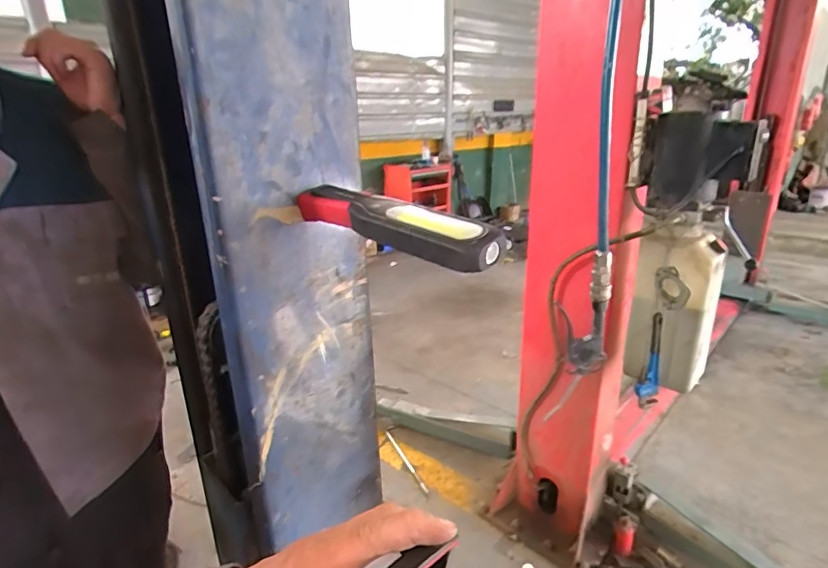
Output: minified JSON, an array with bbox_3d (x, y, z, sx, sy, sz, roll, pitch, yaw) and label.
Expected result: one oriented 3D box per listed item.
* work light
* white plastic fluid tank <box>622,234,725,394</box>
[{"bbox_3d":[-0.032,-0.069,0.547,0.288,0.050,0.053,17,26,41],"label":"work light"},{"bbox_3d":[0.695,0.072,1.306,0.200,0.400,0.146,10,23,30],"label":"white plastic fluid tank"}]

